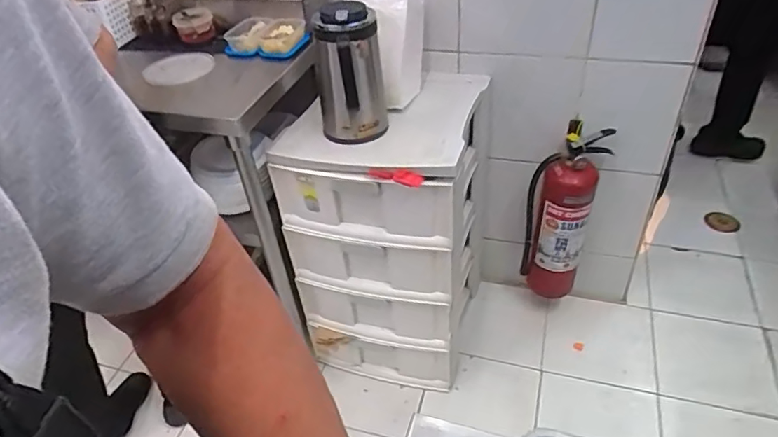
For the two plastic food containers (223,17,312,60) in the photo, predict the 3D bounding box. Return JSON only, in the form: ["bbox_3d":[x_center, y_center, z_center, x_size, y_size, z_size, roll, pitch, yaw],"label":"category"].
[{"bbox_3d":[-0.270,-0.400,1.194,0.204,0.052,0.105,13,43,22],"label":"two plastic food containers"}]

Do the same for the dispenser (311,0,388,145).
[{"bbox_3d":[-0.080,-0.287,1.080,0.134,0.254,0.112,-6,39,1],"label":"dispenser"}]

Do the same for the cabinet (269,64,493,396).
[{"bbox_3d":[0.019,0.014,1.441,0.406,0.686,0.482,7,41,16],"label":"cabinet"}]

